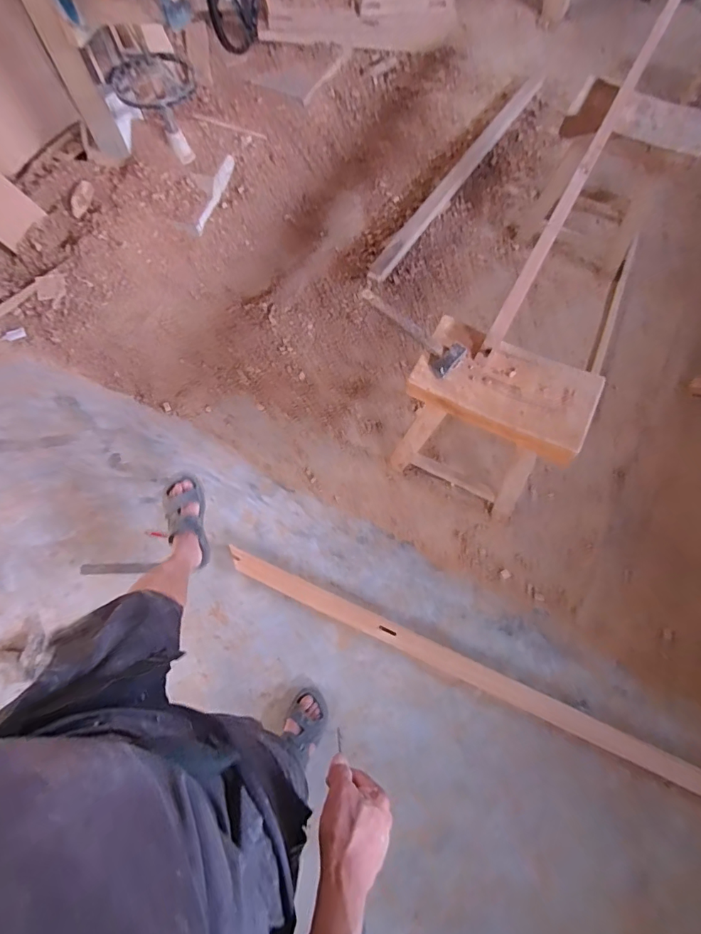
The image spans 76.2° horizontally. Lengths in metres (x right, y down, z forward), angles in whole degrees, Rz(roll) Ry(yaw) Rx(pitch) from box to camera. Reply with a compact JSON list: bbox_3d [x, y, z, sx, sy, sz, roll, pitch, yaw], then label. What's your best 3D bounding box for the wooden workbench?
[{"bbox_3d":[0.401,-0.126,1.372,0.439,0.504,0.303,29,72,11],"label":"wooden workbench"}]

